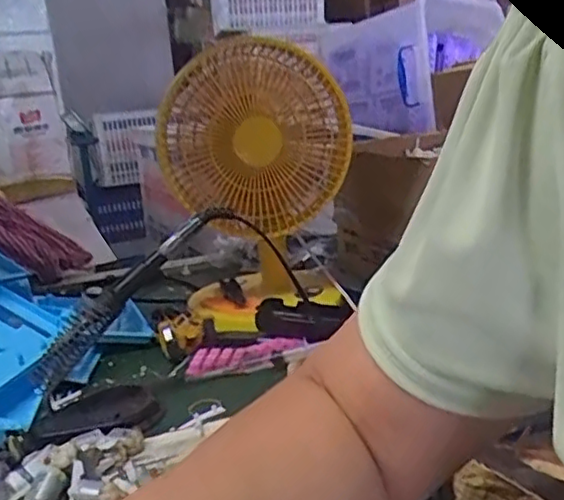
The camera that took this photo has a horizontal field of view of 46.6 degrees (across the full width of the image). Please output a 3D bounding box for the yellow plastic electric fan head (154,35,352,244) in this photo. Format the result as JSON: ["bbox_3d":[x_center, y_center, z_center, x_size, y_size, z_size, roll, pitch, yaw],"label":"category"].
[{"bbox_3d":[-0.030,-0.125,0.738,0.207,0.205,0.072,-6,15,-7],"label":"yellow plastic electric fan head"}]

